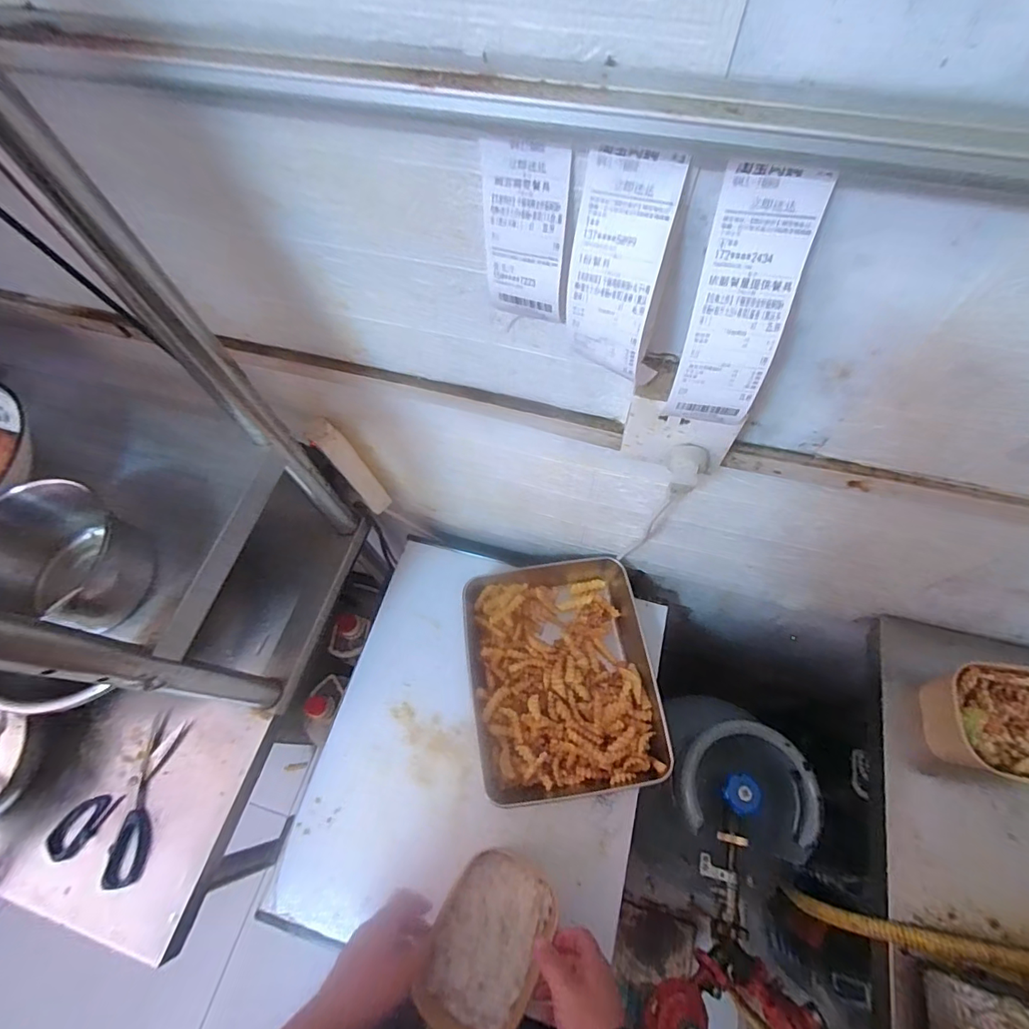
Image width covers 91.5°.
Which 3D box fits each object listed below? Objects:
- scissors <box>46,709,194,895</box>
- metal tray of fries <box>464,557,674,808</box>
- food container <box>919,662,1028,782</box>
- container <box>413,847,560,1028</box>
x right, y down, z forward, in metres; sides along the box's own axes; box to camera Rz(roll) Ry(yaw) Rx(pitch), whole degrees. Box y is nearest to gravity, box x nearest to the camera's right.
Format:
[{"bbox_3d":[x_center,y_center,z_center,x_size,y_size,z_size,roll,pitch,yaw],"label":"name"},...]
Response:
[{"bbox_3d":[-0.466,0.334,0.609,0.117,0.010,0.175,14,65,9],"label":"scissors"},{"bbox_3d":[0.063,0.215,0.703,0.244,0.048,0.313,-8,64,-1],"label":"metal tray of fries"},{"bbox_3d":[0.559,0.236,0.568,0.157,0.077,0.119,6,64,6],"label":"food container"},{"bbox_3d":[-0.029,0.468,0.550,0.116,0.038,0.159,26,68,14],"label":"container"}]

